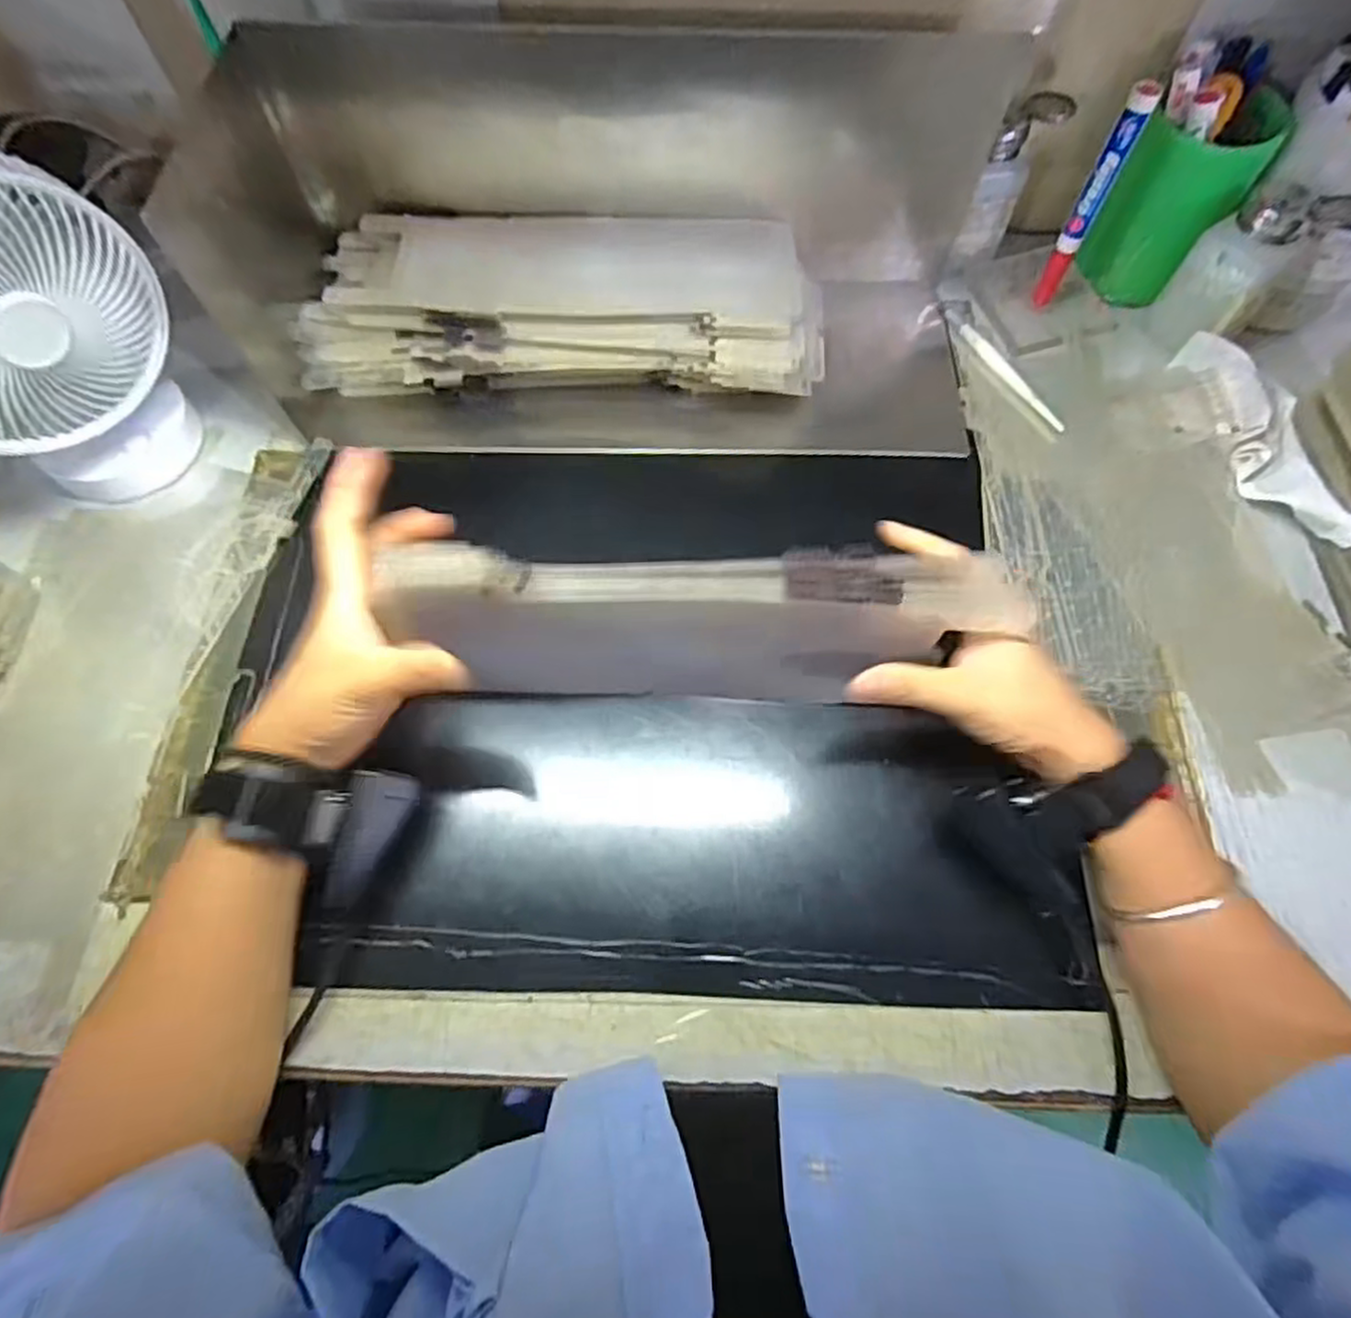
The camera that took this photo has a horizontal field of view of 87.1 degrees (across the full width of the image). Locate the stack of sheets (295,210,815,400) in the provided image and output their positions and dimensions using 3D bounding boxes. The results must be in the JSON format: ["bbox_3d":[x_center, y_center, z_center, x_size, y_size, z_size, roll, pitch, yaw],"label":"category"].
[{"bbox_3d":[-0.076,-0.251,0.512,0.360,0.052,0.144,0,66,0],"label":"stack of sheets"}]

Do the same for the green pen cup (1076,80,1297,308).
[{"bbox_3d":[0.369,-0.336,0.521,0.074,0.115,0.081,38,72,15],"label":"green pen cup"}]

